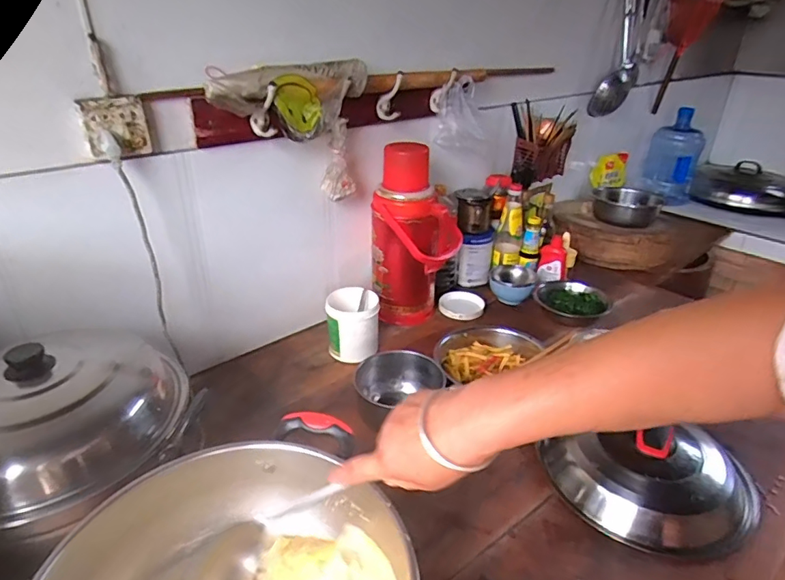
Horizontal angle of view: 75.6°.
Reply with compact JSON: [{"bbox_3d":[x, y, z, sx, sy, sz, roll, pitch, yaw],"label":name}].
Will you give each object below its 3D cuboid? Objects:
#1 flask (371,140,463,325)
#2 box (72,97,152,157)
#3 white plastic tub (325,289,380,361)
[{"bbox_3d":[0.055,-0.117,1.183,0.207,0.402,0.133,2,28,2],"label":"flask"},{"bbox_3d":[-0.428,-0.253,0.785,0.026,0.084,0.089,21,34,32],"label":"box"},{"bbox_3d":[-0.088,0.077,1.119,0.110,0.128,0.110,1,28,0],"label":"white plastic tub"}]

